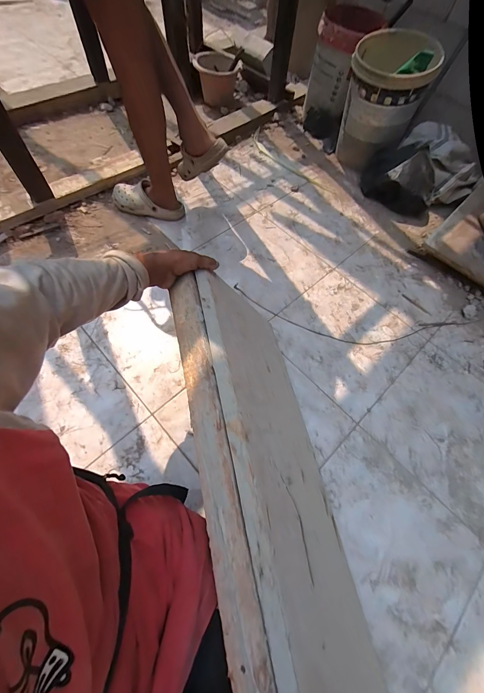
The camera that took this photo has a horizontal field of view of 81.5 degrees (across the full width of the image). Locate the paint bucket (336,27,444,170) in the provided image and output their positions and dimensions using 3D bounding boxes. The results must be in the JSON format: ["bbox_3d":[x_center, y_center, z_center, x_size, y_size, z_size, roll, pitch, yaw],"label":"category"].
[{"bbox_3d":[0.555,-0.977,1.171,0.285,0.402,0.278,20,63,7],"label":"paint bucket"}]

